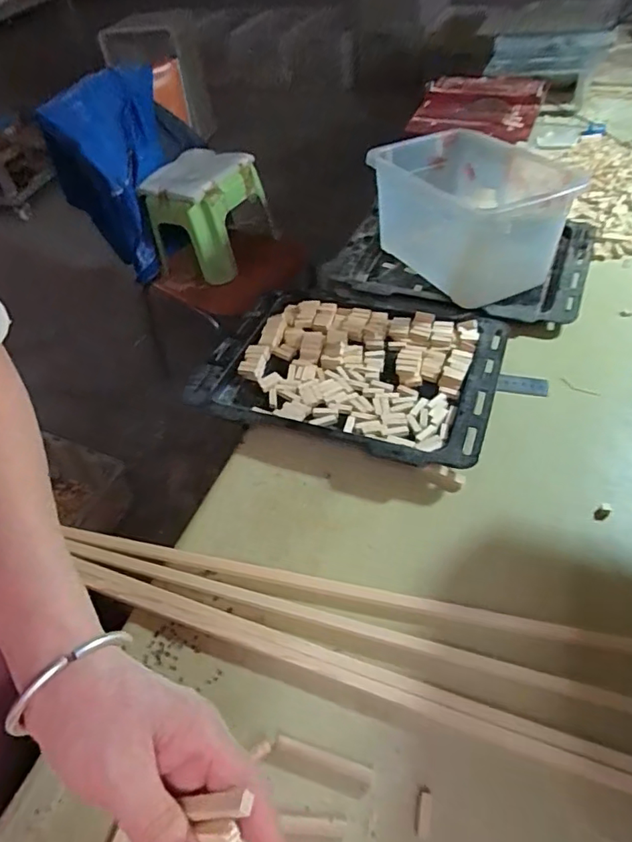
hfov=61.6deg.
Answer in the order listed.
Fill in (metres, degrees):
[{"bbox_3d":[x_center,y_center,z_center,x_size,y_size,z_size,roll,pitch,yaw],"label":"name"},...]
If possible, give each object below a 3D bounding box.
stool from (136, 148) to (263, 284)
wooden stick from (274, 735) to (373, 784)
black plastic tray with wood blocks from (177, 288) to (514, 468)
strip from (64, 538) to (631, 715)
[{"bbox_3d":[-0.278,-0.519,1.342,0.239,0.242,0.227,13,52,16],"label":"stool"},{"bbox_3d":[0.006,0.256,0.401,0.075,0.004,0.010,12,52,16],"label":"wooden stick"},{"bbox_3d":[0.038,-0.071,0.671,0.358,0.031,0.247,14,52,18],"label":"black plastic tray with wood blocks"},{"bbox_3d":[0.019,0.174,0.463,0.561,0.018,0.016,11,51,15],"label":"strip"}]

